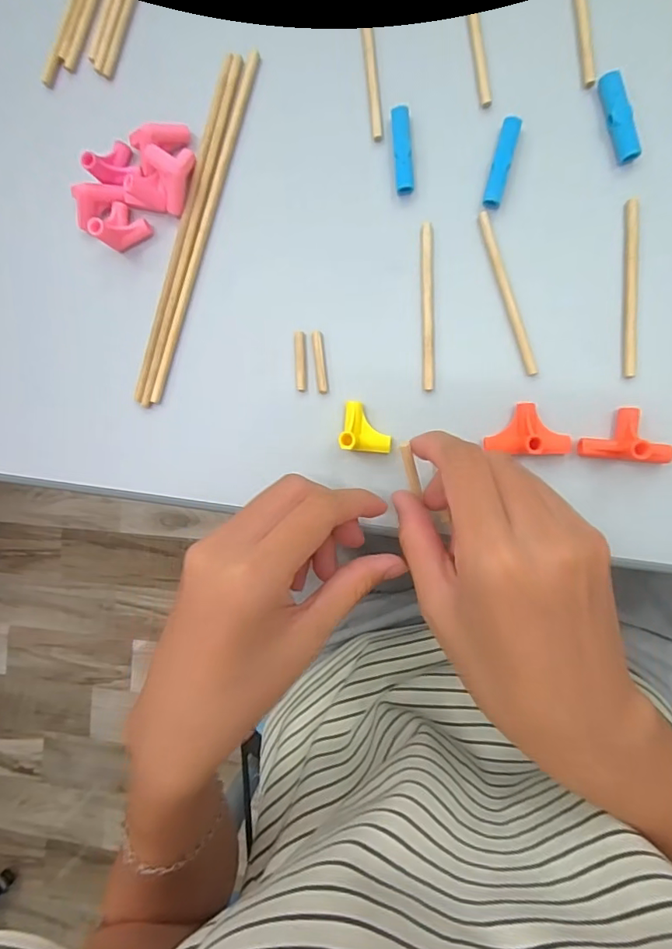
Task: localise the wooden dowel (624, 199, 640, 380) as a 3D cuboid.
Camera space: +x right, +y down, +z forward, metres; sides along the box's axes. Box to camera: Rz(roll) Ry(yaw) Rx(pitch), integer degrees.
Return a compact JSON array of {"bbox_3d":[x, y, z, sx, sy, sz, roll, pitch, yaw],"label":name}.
[{"bbox_3d":[0.147,-0.092,0.258,0.006,0.004,0.086,0,91,8],"label":"wooden dowel"}]

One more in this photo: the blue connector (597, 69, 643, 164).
[{"bbox_3d":[0.139,-0.175,0.255,0.010,0.008,0.043,-15,89,8],"label":"blue connector"}]

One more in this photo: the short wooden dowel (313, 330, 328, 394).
[{"bbox_3d":[-0.009,-0.061,0.282,0.005,0.004,0.034,-6,90,8],"label":"short wooden dowel"}]

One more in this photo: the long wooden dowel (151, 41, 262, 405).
[{"bbox_3d":[-0.074,-0.135,0.292,0.006,0.004,0.196,19,93,8],"label":"long wooden dowel"}]

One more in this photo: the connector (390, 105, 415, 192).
[{"bbox_3d":[0.035,-0.169,0.272,0.010,0.008,0.044,-5,90,8],"label":"connector"}]

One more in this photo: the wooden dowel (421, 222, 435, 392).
[{"bbox_3d":[0.049,-0.088,0.273,0.007,0.004,0.086,-1,91,8],"label":"wooden dowel"}]

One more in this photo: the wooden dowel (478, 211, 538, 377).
[{"bbox_3d":[0.088,-0.092,0.267,0.006,0.006,0.086,-17,88,8],"label":"wooden dowel"}]

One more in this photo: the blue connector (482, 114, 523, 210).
[{"bbox_3d":[0.084,-0.158,0.265,0.010,0.009,0.044,15,93,8],"label":"blue connector"}]

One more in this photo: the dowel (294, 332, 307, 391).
[{"bbox_3d":[-0.019,-0.062,0.284,0.006,0.004,0.032,-1,90,8],"label":"dowel"}]

